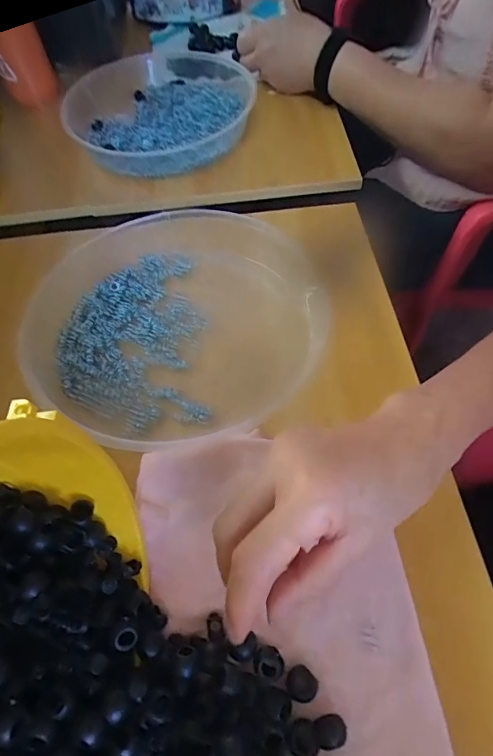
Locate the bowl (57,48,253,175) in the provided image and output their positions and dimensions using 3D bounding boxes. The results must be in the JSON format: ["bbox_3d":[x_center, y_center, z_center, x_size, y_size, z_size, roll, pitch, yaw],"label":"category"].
[{"bbox_3d":[-0.106,-0.322,0.520,0.215,0.052,0.214,0,56,1],"label":"bowl"}]

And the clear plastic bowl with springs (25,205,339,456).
[{"bbox_3d":[-0.066,-0.054,0.356,0.237,0.040,0.223,0,56,1],"label":"clear plastic bowl with springs"}]

